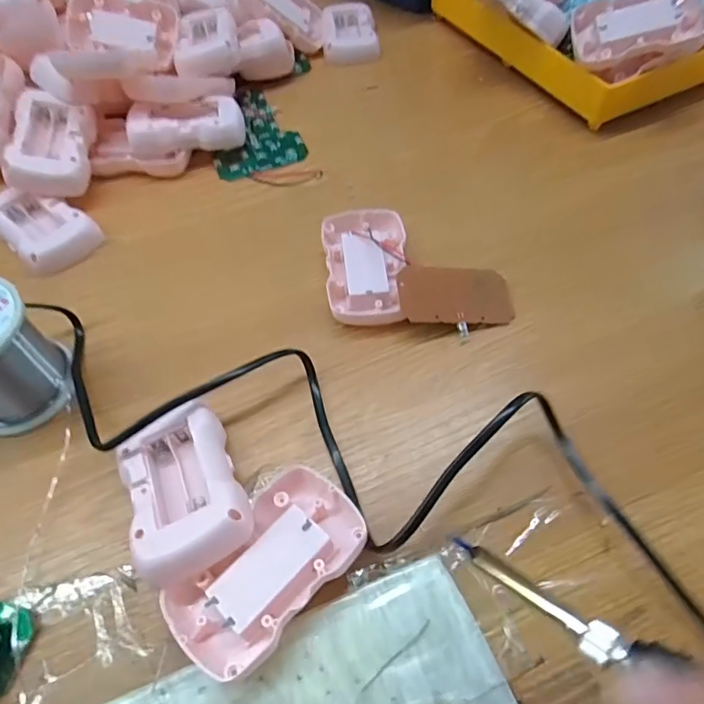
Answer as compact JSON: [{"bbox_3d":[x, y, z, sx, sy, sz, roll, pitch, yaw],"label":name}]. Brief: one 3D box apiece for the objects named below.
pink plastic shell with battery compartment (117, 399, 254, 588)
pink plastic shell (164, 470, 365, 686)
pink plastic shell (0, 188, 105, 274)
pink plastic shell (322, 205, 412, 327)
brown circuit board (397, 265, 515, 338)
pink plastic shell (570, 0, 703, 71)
[{"bbox_3d":[-0.080,0.065,0.250,0.050,0.031,0.081,-22,59,-12],"label":"pink plastic shell with battery compartment"},{"bbox_3d":[-0.037,0.095,0.234,0.053,0.020,0.089,38,65,23],"label":"pink plastic shell"},{"bbox_3d":[-0.218,-0.089,0.367,0.082,0.016,0.053,38,65,23],"label":"pink plastic shell"},{"bbox_3d":[0.010,-0.056,0.337,0.052,0.018,0.091,-6,57,-2],"label":"pink plastic shell"},{"bbox_3d":[0.064,-0.033,0.318,0.072,0.004,0.043,-1,69,-16],"label":"brown circuit board"},{"bbox_3d":[0.214,-0.243,0.389,0.087,0.021,0.055,-10,80,17],"label":"pink plastic shell"}]

